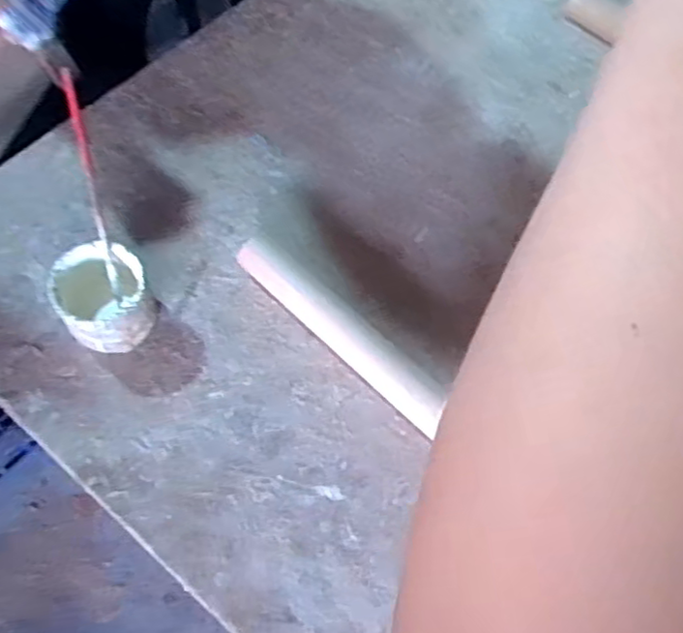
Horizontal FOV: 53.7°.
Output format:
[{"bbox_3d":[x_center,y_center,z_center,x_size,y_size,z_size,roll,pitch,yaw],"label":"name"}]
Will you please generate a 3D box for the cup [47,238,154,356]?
[{"bbox_3d":[-0.238,-0.015,0.686,0.085,0.088,0.090,2,62,-3],"label":"cup"}]

